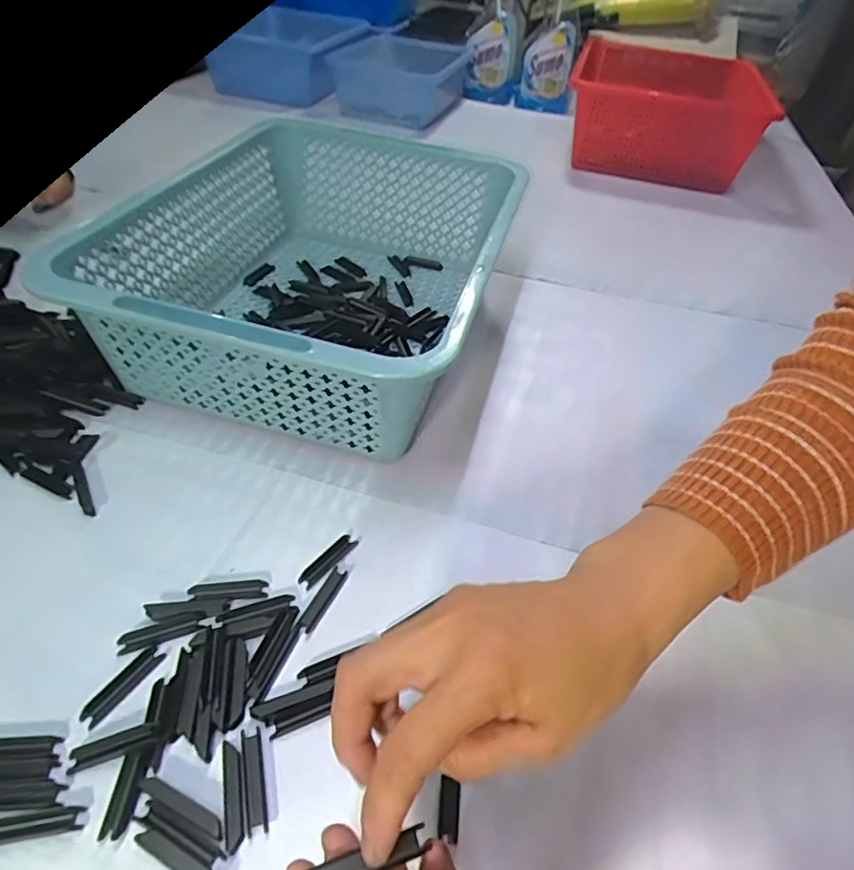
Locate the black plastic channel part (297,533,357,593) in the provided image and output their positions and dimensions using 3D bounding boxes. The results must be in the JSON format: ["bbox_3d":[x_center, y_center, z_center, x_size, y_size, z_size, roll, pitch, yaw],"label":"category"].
[{"bbox_3d":[-0.063,0.080,0.369,0.012,0.006,0.046,30,49,21],"label":"black plastic channel part"}]

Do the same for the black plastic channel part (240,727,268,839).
[{"bbox_3d":[-0.084,0.167,0.279,0.010,0.004,0.045,-7,47,-15],"label":"black plastic channel part"}]

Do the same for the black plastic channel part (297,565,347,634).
[{"bbox_3d":[-0.063,0.099,0.347,0.011,0.004,0.044,21,46,13],"label":"black plastic channel part"}]

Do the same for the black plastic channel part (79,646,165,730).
[{"bbox_3d":[-0.160,0.132,0.303,0.012,0.005,0.045,28,48,19],"label":"black plastic channel part"}]

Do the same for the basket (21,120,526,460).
[{"bbox_3d":[-0.086,-0.153,0.518,0.276,0.118,0.399,14,45,6],"label":"basket"}]

